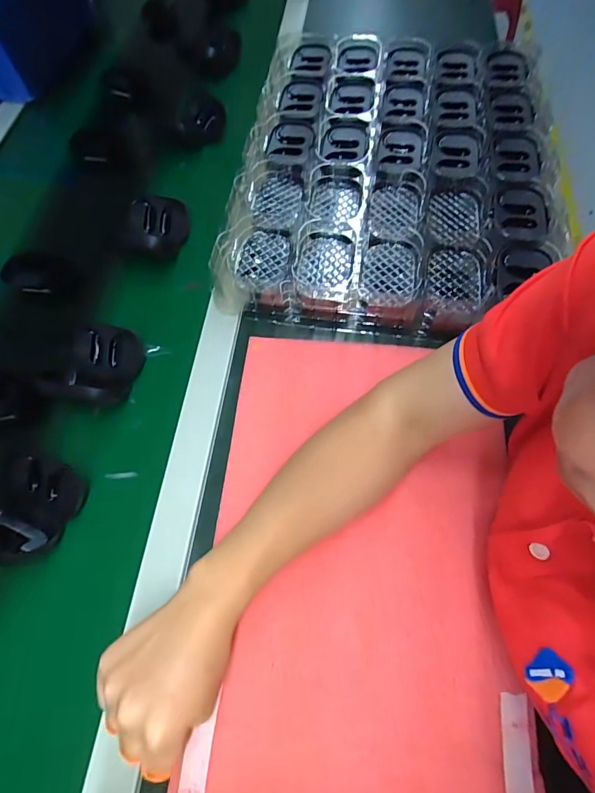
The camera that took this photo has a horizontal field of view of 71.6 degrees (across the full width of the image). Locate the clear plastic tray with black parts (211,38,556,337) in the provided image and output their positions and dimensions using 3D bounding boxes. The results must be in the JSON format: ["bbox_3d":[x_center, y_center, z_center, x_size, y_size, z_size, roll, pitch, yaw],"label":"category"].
[{"bbox_3d":[0.130,-0.344,0.576,0.398,0.067,0.573,5,65,5],"label":"clear plastic tray with black parts"}]

